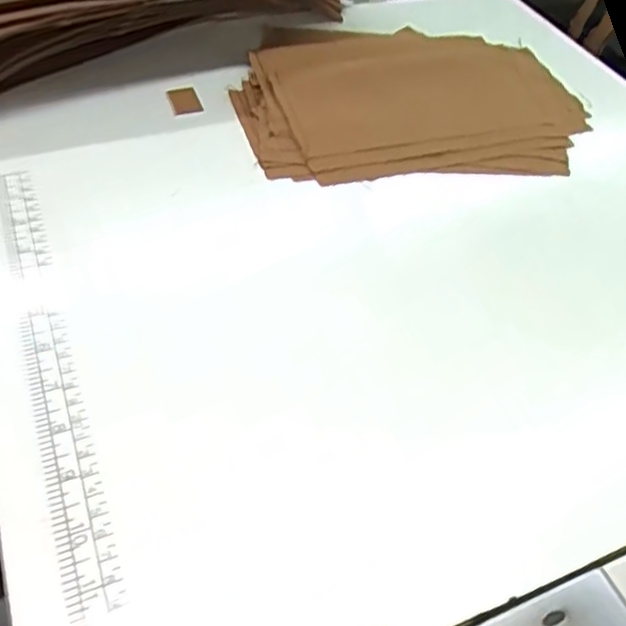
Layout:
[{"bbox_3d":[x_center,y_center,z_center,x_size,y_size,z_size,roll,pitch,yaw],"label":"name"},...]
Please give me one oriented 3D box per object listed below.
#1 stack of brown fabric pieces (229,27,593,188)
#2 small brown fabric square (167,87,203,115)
[{"bbox_3d":[0.078,-0.173,0.505,0.259,0.019,0.194,1,49,-4],"label":"stack of brown fabric pieces"},{"bbox_3d":[-0.098,-0.163,0.493,0.023,0.004,0.033,-14,52,-18],"label":"small brown fabric square"}]

